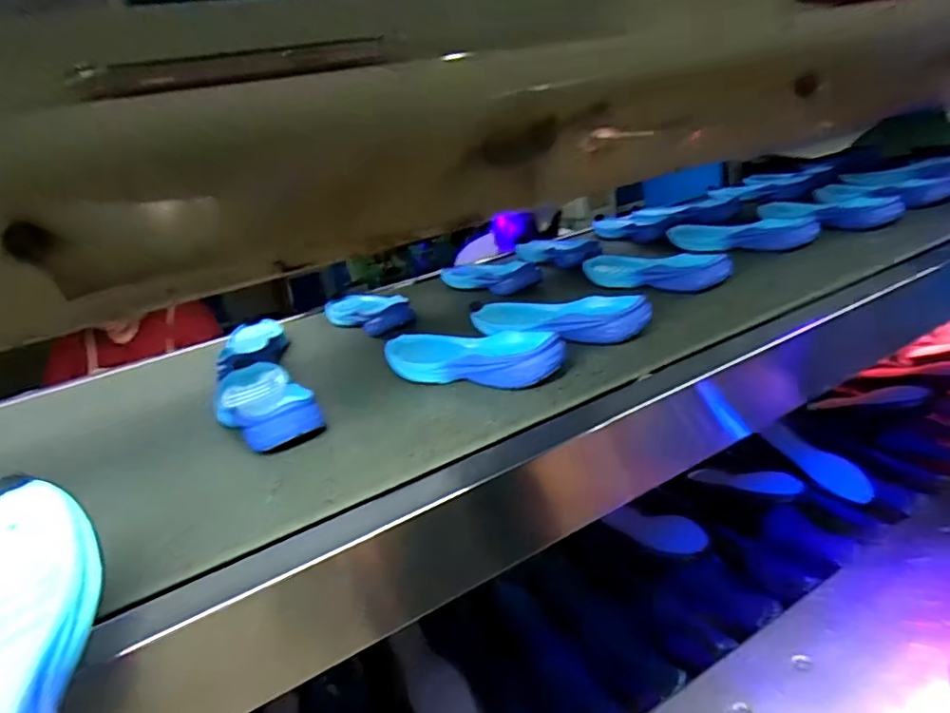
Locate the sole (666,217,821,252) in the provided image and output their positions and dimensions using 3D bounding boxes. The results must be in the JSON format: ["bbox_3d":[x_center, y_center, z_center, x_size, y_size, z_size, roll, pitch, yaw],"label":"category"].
[{"bbox_3d":[0.440,-0.206,0.933,0.242,0.050,0.073,10,28,37],"label":"sole"}]

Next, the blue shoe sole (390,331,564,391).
[{"bbox_3d":[-0.005,-0.009,0.667,0.250,0.045,0.108,7,26,31],"label":"blue shoe sole"}]

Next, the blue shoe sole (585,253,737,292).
[{"bbox_3d":[0.259,-0.137,0.843,0.071,0.039,0.247,-24,28,-35],"label":"blue shoe sole"}]

